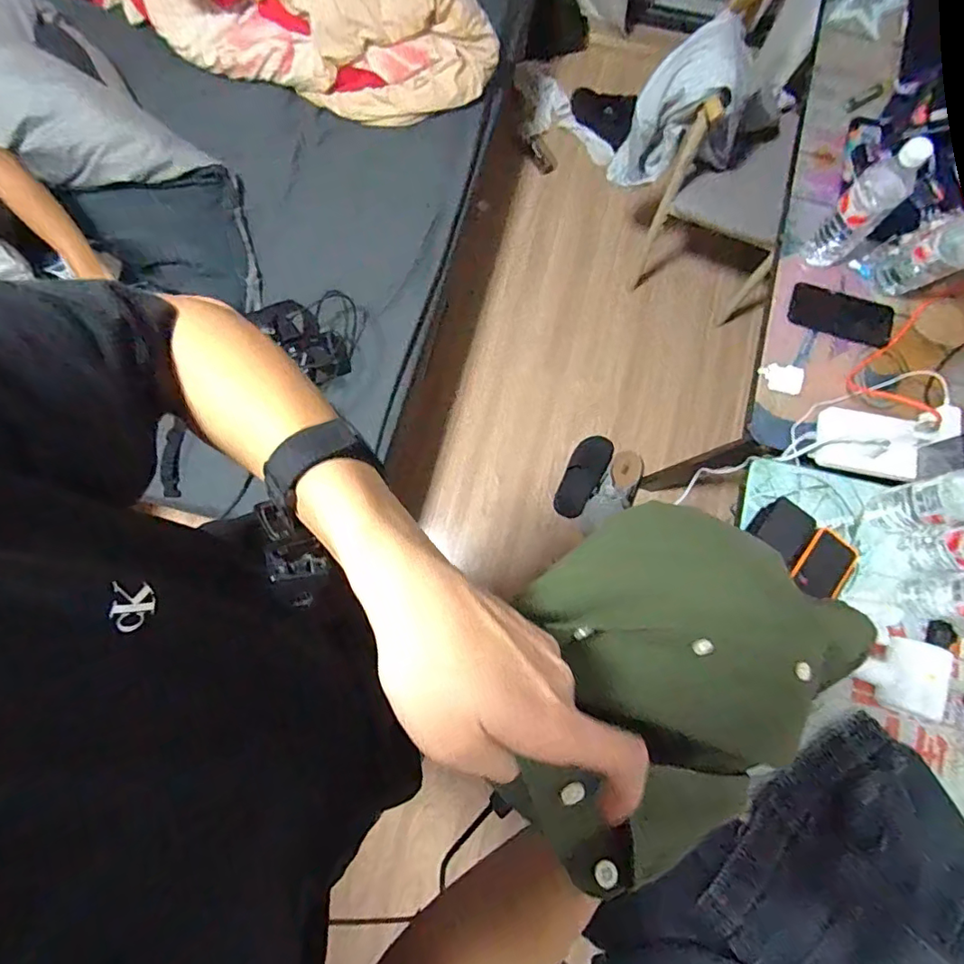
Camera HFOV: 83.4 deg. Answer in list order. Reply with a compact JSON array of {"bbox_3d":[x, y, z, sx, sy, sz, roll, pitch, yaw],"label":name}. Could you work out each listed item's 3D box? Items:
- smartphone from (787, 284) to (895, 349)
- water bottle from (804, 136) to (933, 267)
[{"bbox_3d":[0.591,-0.276,0.893,0.161,0.009,0.078,19,79,4],"label":"smartphone"},{"bbox_3d":[0.571,-0.412,0.809,0.060,0.221,0.065,0,78,0],"label":"water bottle"}]

